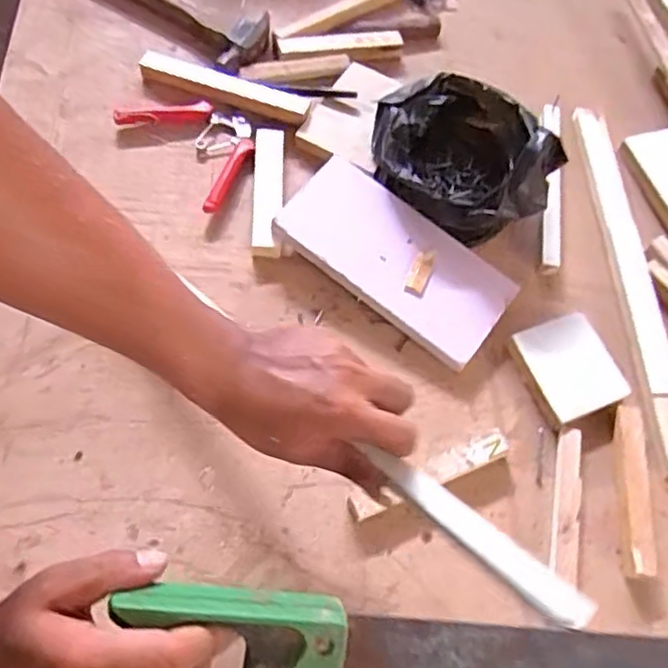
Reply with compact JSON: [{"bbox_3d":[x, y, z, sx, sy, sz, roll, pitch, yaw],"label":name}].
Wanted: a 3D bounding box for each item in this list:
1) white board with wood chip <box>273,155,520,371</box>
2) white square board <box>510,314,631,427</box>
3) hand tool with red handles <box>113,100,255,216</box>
[{"bbox_3d":[0.056,-0.070,0.631,0.221,0.030,0.102,37,70,12],"label":"white board with wood chip"},{"bbox_3d":[0.213,0.030,0.607,0.076,0.016,0.088,-19,68,-15],"label":"white square board"},{"bbox_3d":[-0.140,-0.201,0.686,0.098,0.011,0.158,-39,74,-21],"label":"hand tool with red handles"}]

